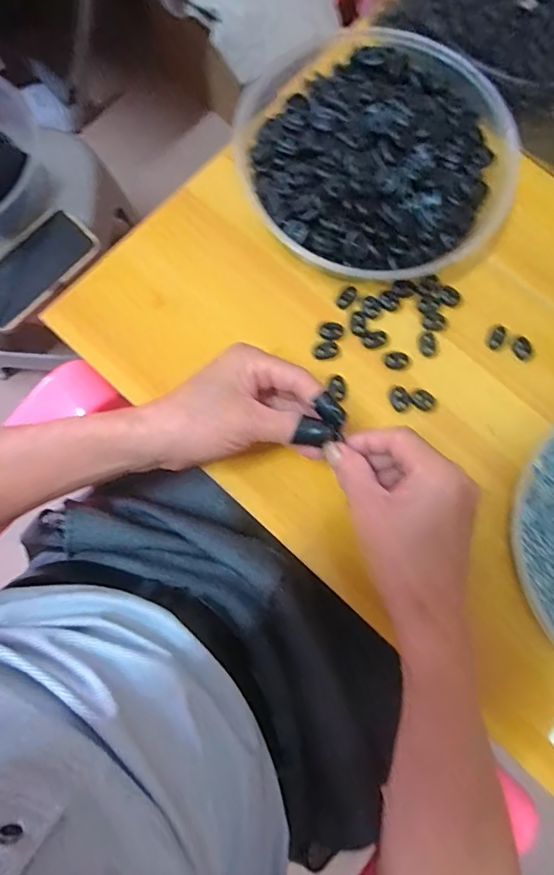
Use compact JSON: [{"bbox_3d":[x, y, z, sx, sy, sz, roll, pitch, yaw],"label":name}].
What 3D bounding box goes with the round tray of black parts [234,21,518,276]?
[{"bbox_3d":[0.086,-0.245,0.419,0.224,0.048,0.226,0,79,-1],"label":"round tray of black parts"}]

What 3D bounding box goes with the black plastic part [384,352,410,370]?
[{"bbox_3d":[0.099,-0.063,0.408,0.020,0.004,0.014,-13,80,-3],"label":"black plastic part"}]

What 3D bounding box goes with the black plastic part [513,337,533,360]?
[{"bbox_3d":[0.204,-0.074,0.413,0.015,0.004,0.018,-31,81,-6],"label":"black plastic part"}]

